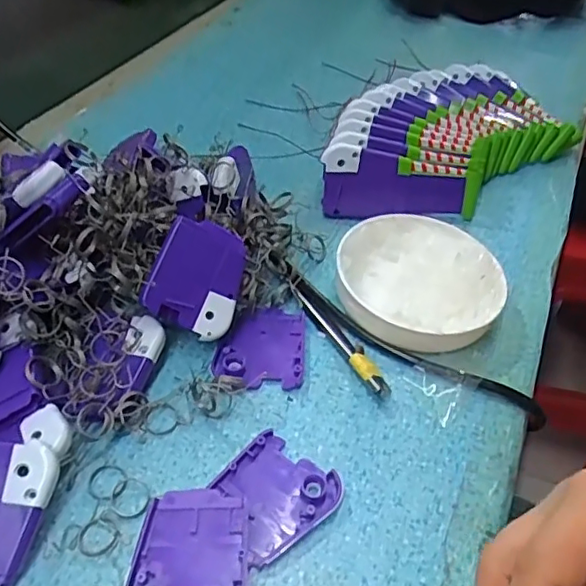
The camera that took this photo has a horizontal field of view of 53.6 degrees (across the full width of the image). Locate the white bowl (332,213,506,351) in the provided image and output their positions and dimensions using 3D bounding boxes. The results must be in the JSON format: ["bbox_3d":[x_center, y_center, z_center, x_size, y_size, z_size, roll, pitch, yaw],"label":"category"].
[{"bbox_3d":[0.078,-0.006,0.374,0.110,0.028,0.102,3,47,-3],"label":"white bowl"}]

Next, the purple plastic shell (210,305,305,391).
[{"bbox_3d":[-0.019,0.030,0.347,0.051,0.007,0.057,4,47,-2],"label":"purple plastic shell"}]

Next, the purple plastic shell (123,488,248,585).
[{"bbox_3d":[-0.048,0.119,0.262,0.052,0.008,0.060,-1,47,-7],"label":"purple plastic shell"}]

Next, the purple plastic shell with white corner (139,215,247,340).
[{"bbox_3d":[-0.054,-0.010,0.332,0.051,0.007,0.061,24,80,-17],"label":"purple plastic shell with white corner"}]

